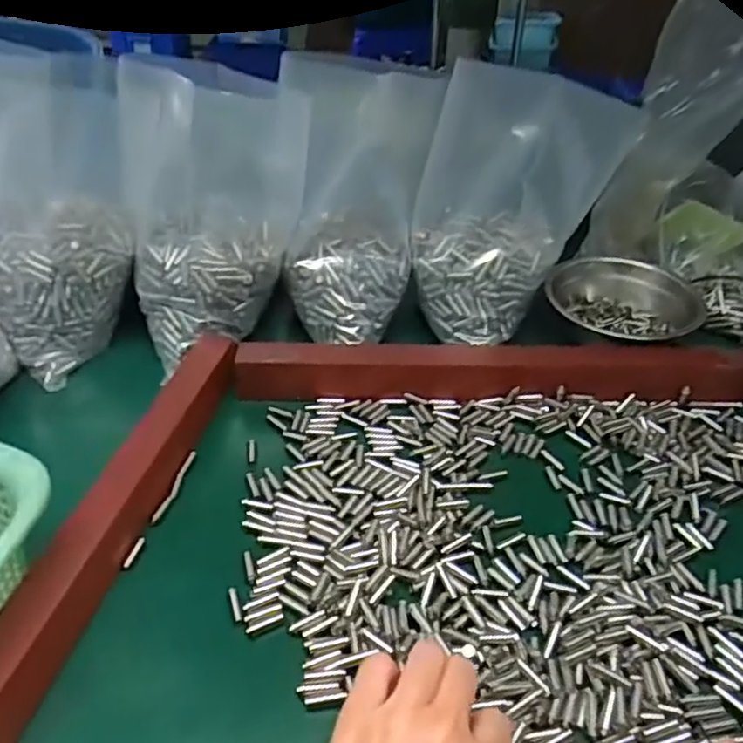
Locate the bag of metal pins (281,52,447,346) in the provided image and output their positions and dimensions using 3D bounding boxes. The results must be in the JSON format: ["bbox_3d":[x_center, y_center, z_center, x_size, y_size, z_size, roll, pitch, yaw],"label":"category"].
[{"bbox_3d":[-0.012,-0.119,0.513,0.112,0.204,0.079,3,39,1],"label":"bag of metal pins"}]

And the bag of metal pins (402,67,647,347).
[{"bbox_3d":[0.117,-0.140,0.544,0.096,0.204,0.157,33,48,32],"label":"bag of metal pins"}]

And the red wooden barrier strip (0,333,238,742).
[{"bbox_3d":[-0.158,0.104,0.371,0.036,0.036,0.395,9,39,7],"label":"red wooden barrier strip"}]

